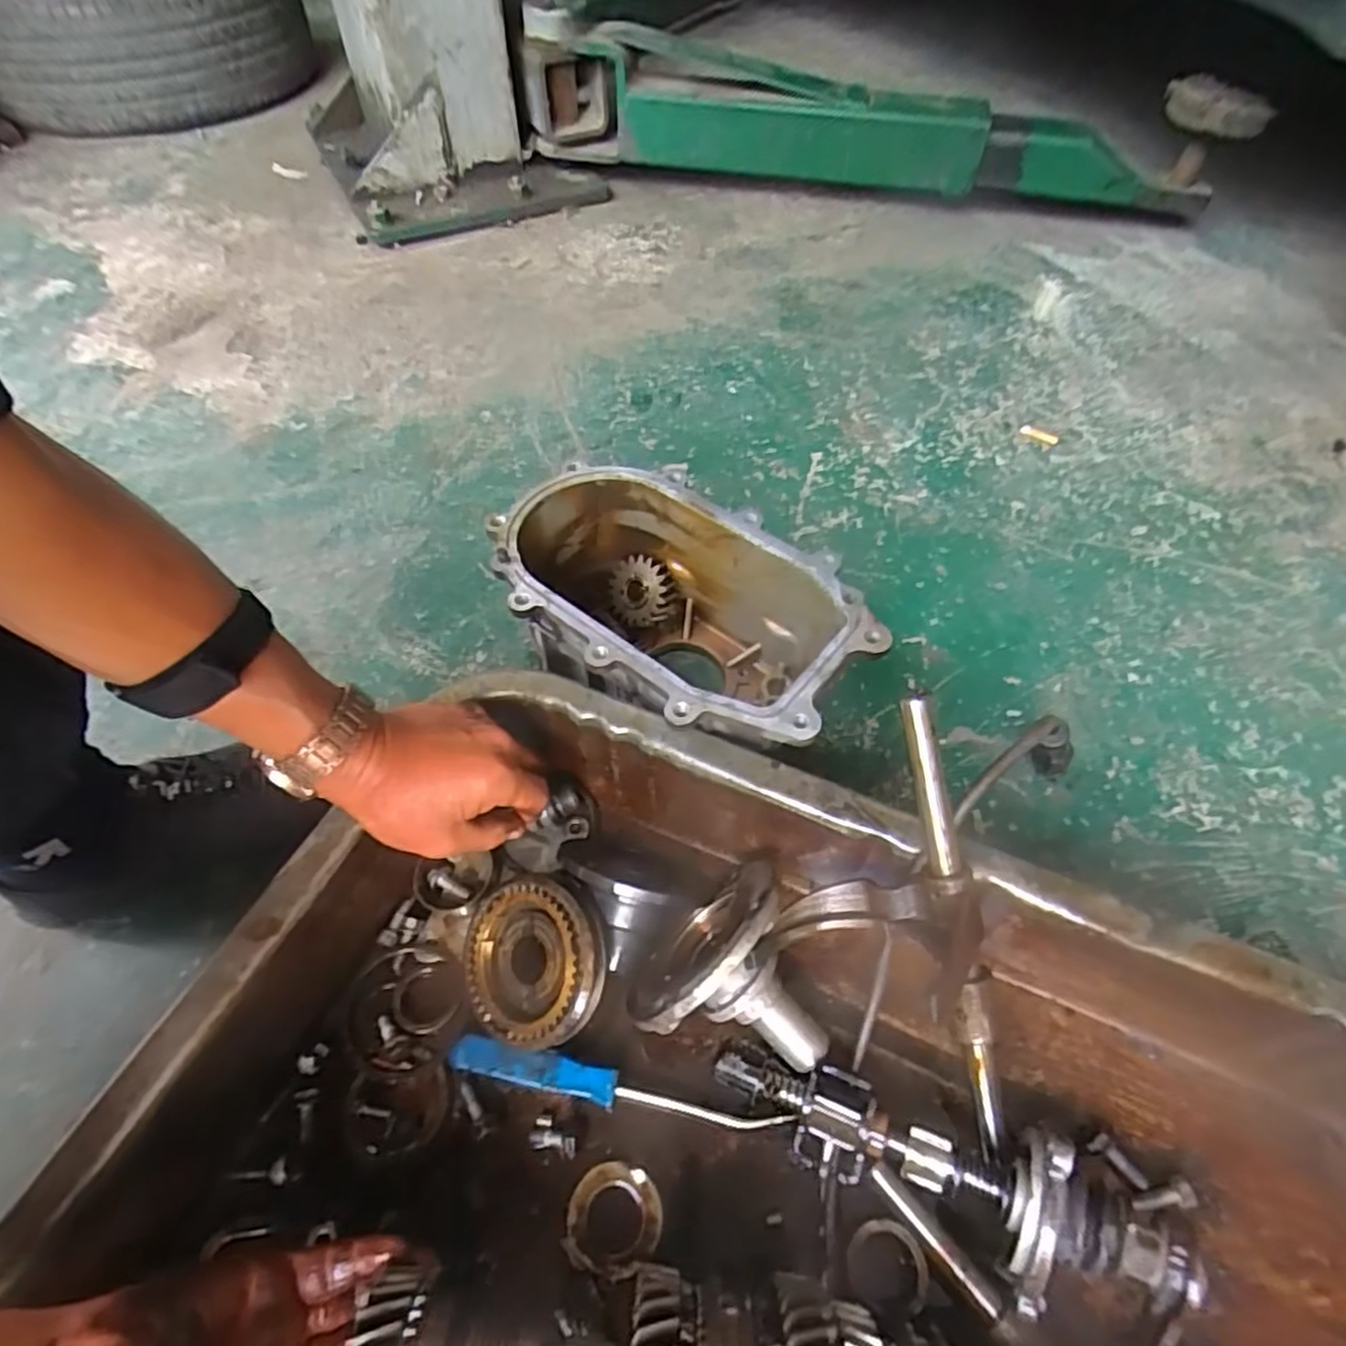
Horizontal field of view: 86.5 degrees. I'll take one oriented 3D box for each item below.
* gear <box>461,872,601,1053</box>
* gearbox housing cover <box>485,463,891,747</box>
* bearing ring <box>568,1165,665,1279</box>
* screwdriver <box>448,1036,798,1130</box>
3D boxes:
[{"bbox_3d":[-0.084,0.168,0.415,0.090,0.018,0.089,-28,66,20],"label":"gear"},{"bbox_3d":[0.002,-0.029,0.524,0.263,0.124,0.156,34,62,23],"label":"gearbox housing cover"},{"bbox_3d":[-0.031,0.288,0.379,0.049,0.005,0.047,-1,55,1],"label":"bearing ring"},{"bbox_3d":[-0.032,0.235,0.404,0.192,0.018,0.018,8,55,7],"label":"screwdriver"}]

